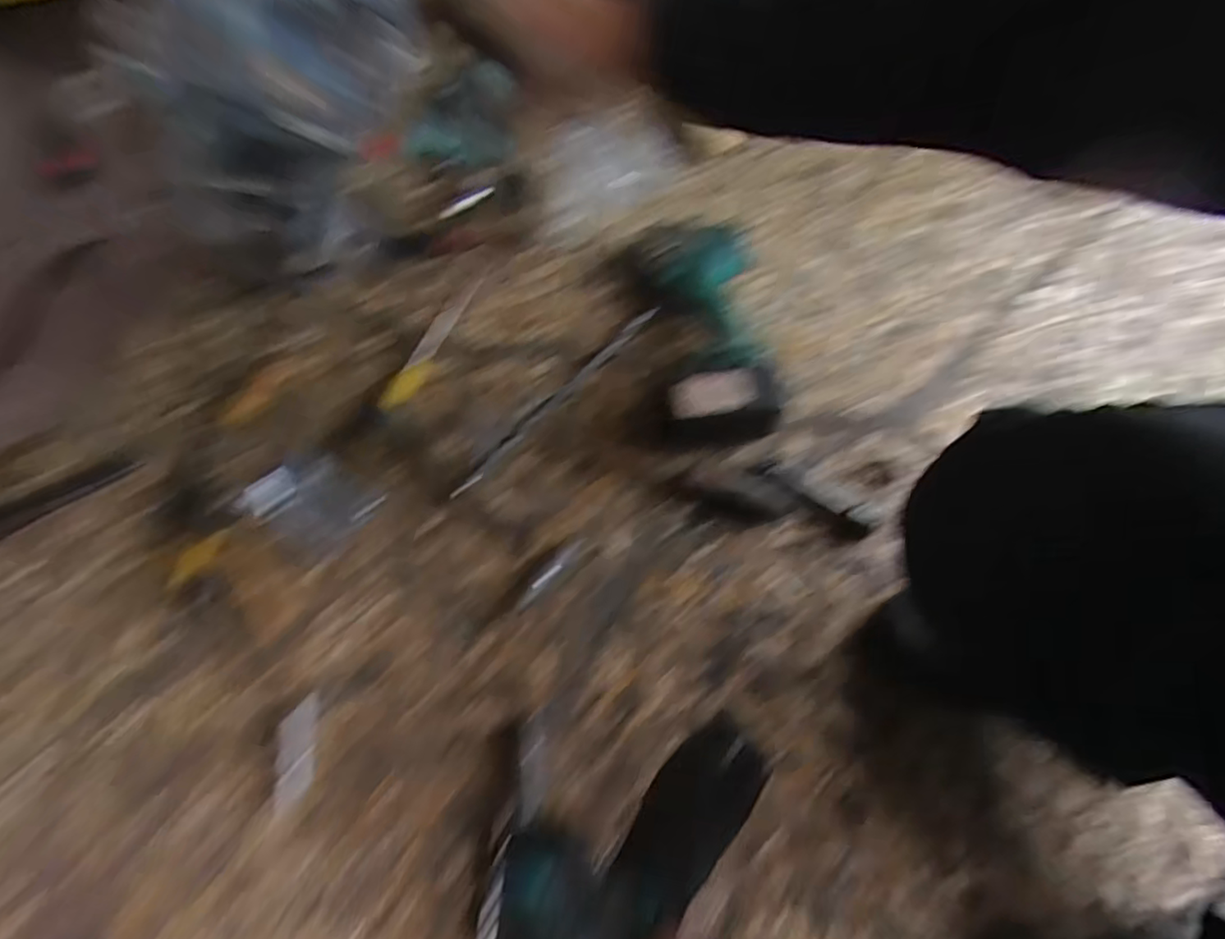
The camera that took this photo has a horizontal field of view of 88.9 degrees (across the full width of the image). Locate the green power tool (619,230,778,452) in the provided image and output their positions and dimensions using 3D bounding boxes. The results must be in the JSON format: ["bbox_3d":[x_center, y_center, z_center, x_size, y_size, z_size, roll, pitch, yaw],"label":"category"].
[{"bbox_3d":[0.094,-0.150,0.653,0.142,0.074,0.244,-7,70,-2],"label":"green power tool"}]

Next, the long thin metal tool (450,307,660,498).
[{"bbox_3d":[-0.056,-0.075,0.656,0.015,0.011,0.289,41,75,14],"label":"long thin metal tool"}]

